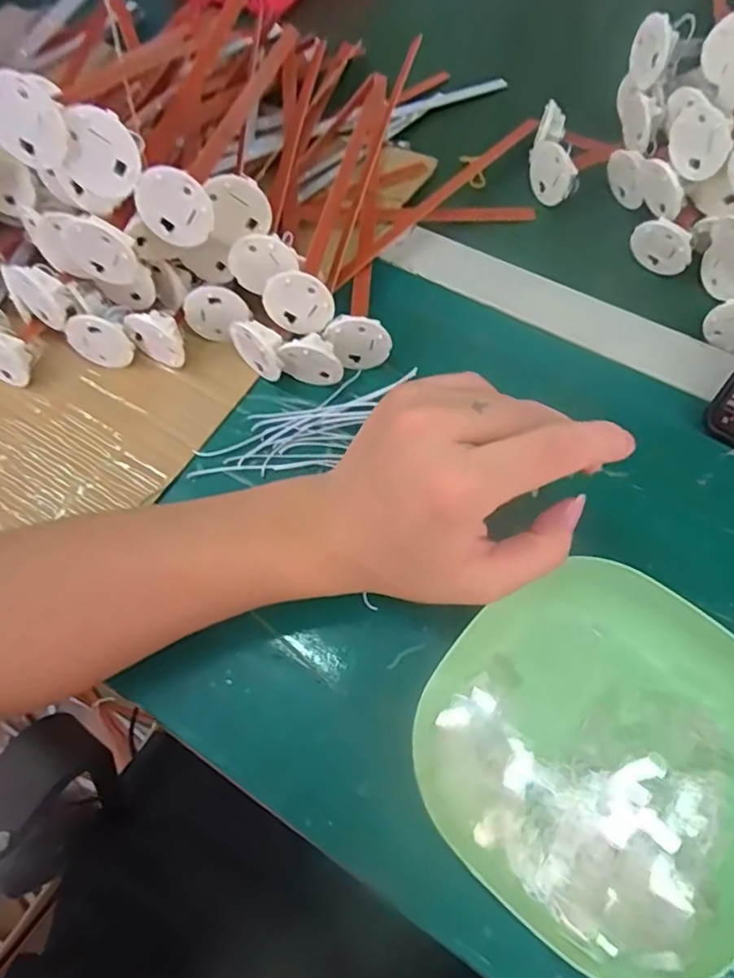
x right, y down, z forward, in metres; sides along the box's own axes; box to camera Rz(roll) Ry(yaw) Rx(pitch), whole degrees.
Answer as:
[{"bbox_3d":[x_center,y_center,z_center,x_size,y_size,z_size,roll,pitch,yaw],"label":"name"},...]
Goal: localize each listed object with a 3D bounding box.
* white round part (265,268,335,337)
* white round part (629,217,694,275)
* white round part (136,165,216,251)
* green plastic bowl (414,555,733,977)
[{"bbox_3d":[-0.037,-0.105,0.323,0.037,0.037,0.015,30,49,-25],"label":"white round part"},{"bbox_3d":[0.189,-0.155,0.375,0.039,0.032,0.011,36,72,19],"label":"white round part"},{"bbox_3d":[-0.094,-0.138,0.289,0.034,0.040,0.005,-6,55,15],"label":"white round part"},{"bbox_3d":[0.102,0.107,0.249,0.139,0.028,0.148,39,74,18],"label":"green plastic bowl"}]

